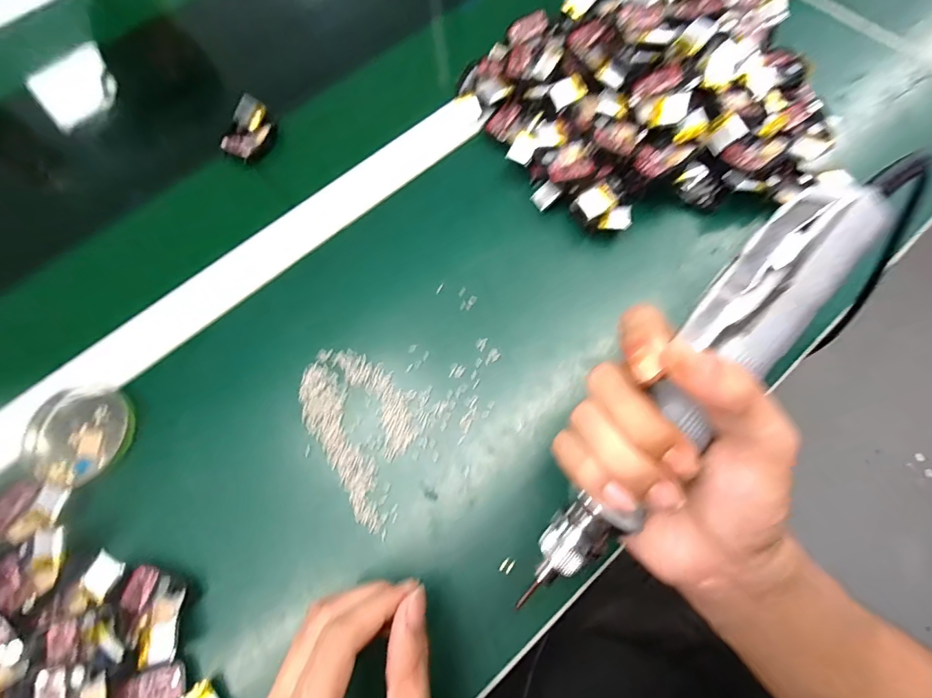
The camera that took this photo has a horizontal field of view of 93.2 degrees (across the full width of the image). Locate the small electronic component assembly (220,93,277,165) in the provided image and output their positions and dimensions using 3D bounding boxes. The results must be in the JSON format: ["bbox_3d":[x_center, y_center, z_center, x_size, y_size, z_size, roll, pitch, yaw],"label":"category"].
[{"bbox_3d":[-0.184,-0.186,0.375,0.031,0.021,0.055,13,71,7],"label":"small electronic component assembly"}]

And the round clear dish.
[{"bbox_3d":[-0.250,0.055,0.286,0.064,0.011,0.060,-1,70,2],"label":"round clear dish"}]

